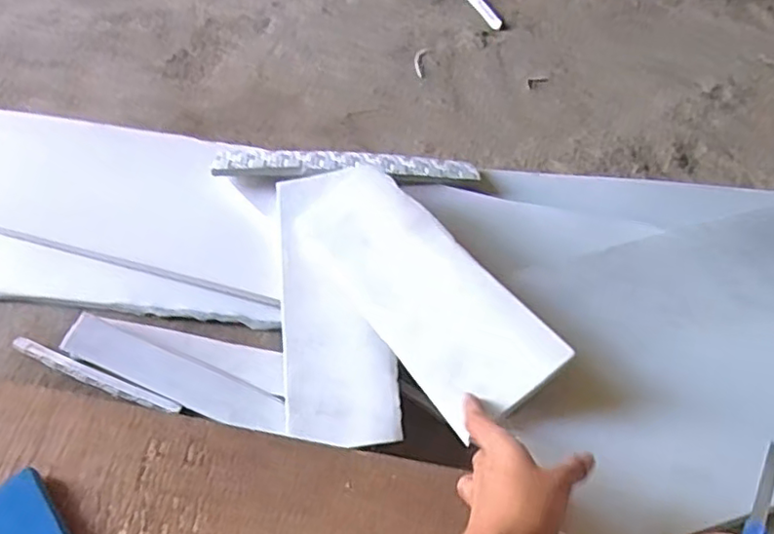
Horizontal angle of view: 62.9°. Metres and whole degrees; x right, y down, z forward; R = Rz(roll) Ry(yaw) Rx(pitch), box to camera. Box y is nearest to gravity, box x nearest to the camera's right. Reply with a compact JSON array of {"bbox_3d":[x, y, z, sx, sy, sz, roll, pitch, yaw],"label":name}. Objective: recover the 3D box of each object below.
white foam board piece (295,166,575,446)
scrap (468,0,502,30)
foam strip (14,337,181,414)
[{"bbox_3d":[0.021,0.011,0.555,0.102,0.013,0.293,-38,54,-4],"label":"white foam board piece"},{"bbox_3d":[0.134,-0.377,0.911,0.020,0.005,0.112,-23,58,-11],"label":"scrap"},{"bbox_3d":[-0.280,0.104,0.603,0.184,0.009,0.016,18,60,15],"label":"foam strip"}]

